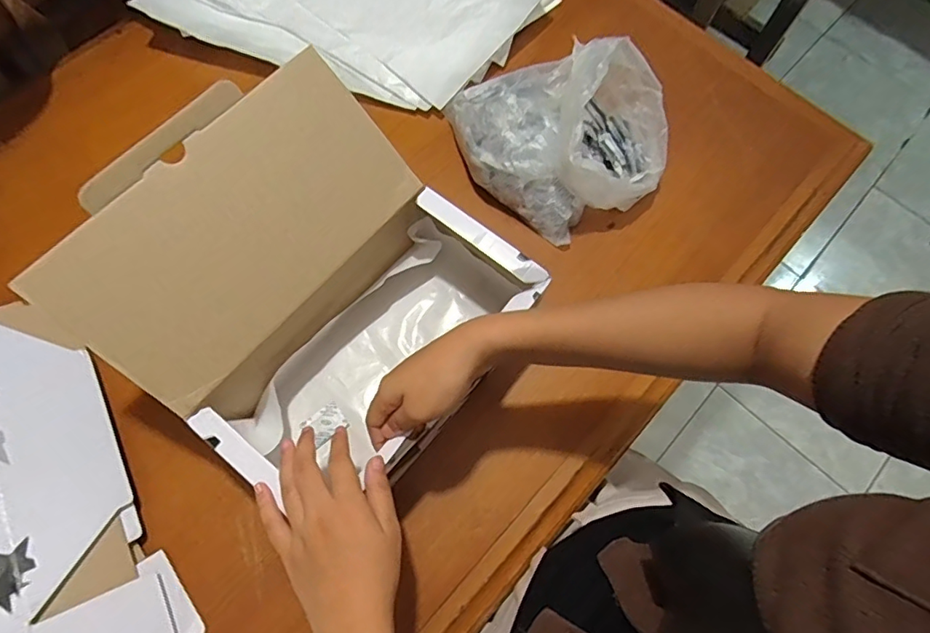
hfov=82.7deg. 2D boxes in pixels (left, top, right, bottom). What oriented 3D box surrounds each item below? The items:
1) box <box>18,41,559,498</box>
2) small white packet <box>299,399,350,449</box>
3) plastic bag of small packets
[{"bbox_3d":[-0.119,-0.015,0.449,0.272,0.192,0.275,36,72,10],"label":"box"},{"bbox_3d":[-0.133,0.101,0.504,0.036,0.006,0.031,-37,76,-15],"label":"small white packet"},{"bbox_3d":[0.110,-0.200,0.561,0.213,0.116,0.187,-13,71,-8],"label":"plastic bag of small packets"}]

